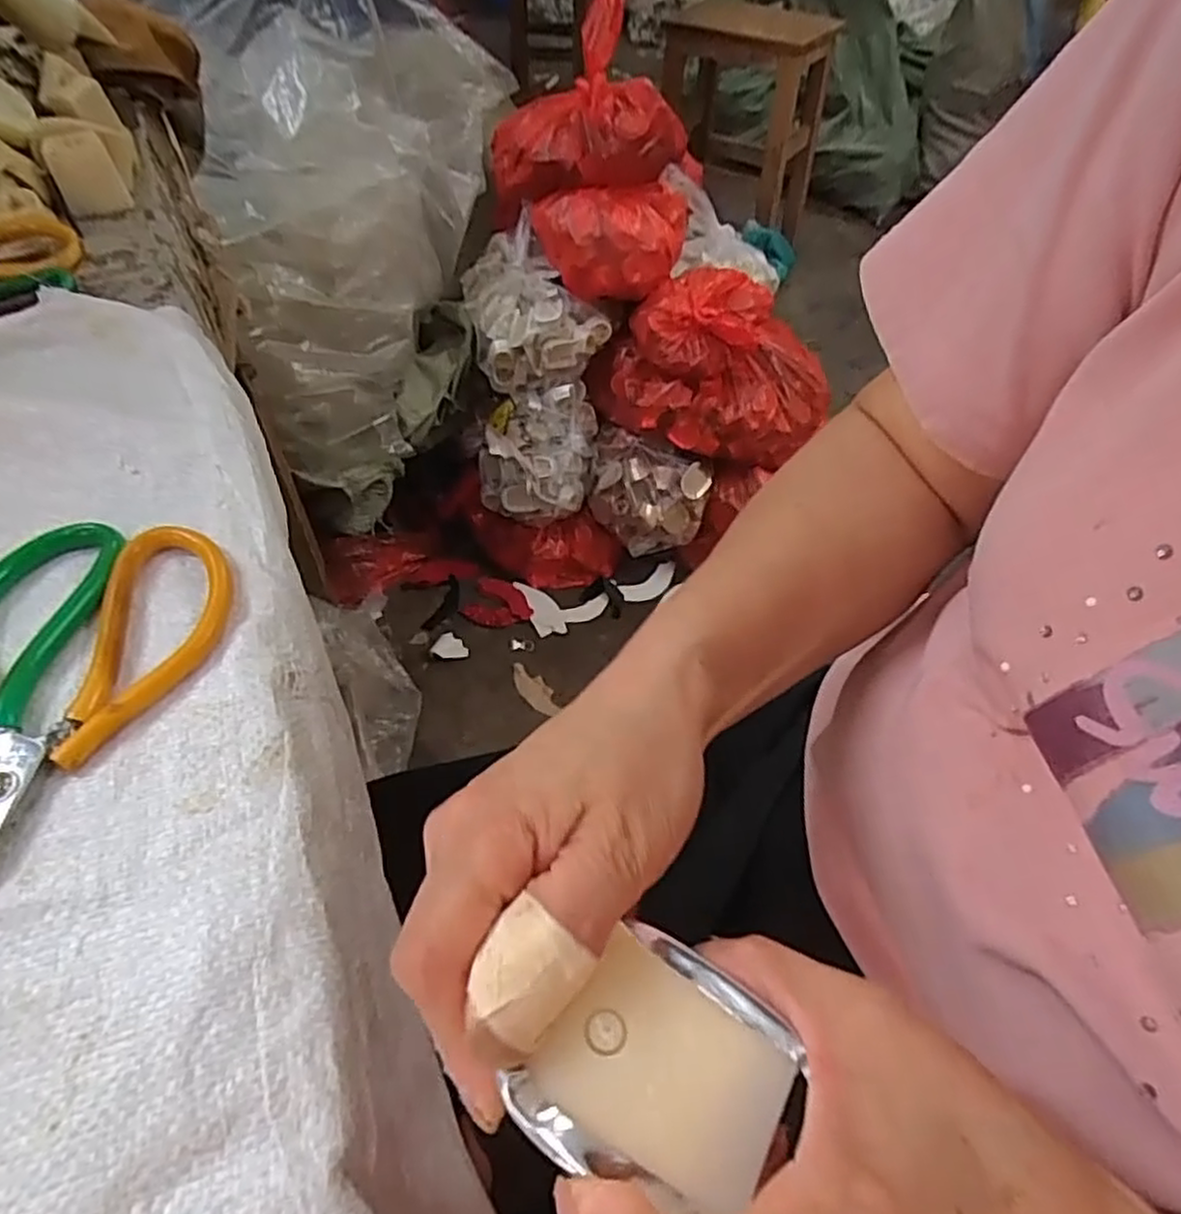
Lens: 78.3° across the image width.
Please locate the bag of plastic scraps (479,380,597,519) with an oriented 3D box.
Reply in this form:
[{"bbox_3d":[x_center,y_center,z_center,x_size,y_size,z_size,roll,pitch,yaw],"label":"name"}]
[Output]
[{"bbox_3d":[-0.080,-0.243,1.117,0.176,0.136,0.162,0,53,-2],"label":"bag of plastic scraps"}]

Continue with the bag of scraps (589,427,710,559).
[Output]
[{"bbox_3d":[0.082,-0.175,1.142,0.190,0.126,0.113,21,55,13],"label":"bag of scraps"}]

